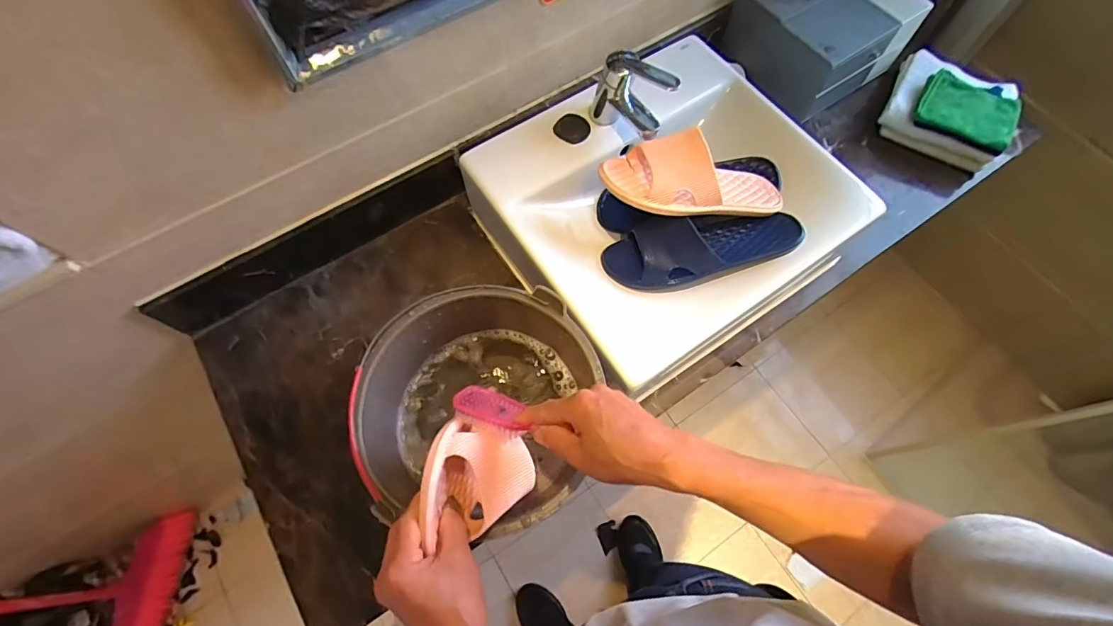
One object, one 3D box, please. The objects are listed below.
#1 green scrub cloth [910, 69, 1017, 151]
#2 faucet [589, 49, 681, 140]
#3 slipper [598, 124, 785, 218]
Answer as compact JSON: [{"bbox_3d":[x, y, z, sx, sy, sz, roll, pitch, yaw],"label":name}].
[{"bbox_3d":[0.632,-0.313,0.742,0.141,0.049,0.085,30,71,12],"label":"green scrub cloth"},{"bbox_3d":[0.103,-0.293,0.670,0.117,0.102,0.054,42,74,16],"label":"faucet"},{"bbox_3d":[0.186,-0.176,0.635,0.250,0.079,0.104,4,67,2],"label":"slipper"}]

